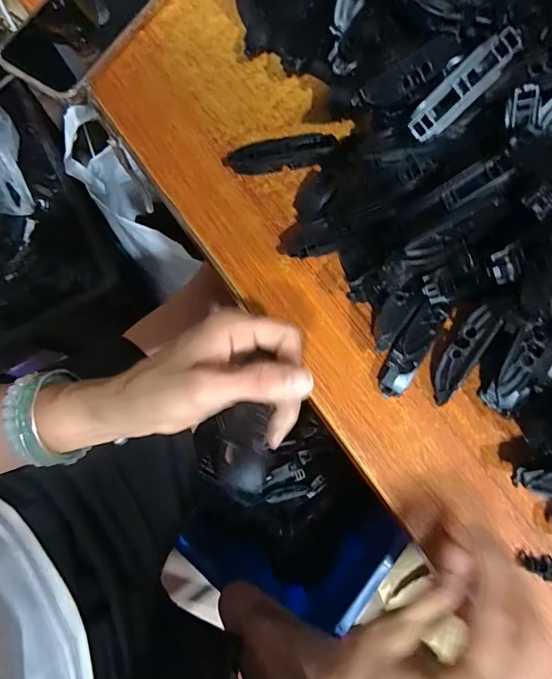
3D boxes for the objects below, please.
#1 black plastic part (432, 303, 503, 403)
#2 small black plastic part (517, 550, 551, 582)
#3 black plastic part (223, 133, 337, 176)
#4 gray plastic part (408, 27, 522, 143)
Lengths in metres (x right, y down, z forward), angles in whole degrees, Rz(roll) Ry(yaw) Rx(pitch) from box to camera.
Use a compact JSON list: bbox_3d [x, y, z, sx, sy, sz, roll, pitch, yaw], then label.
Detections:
[{"bbox_3d":[0.117,0.011,0.269,0.019,0.007,0.065,29,106,8],"label":"black plastic part"},{"bbox_3d":[0.165,0.139,0.257,0.033,0.007,0.014,9,76,3],"label":"small black plastic part"},{"bbox_3d":[0.003,-0.140,0.323,0.083,0.019,0.020,-8,76,-1],"label":"black plastic part"},{"bbox_3d":[0.113,-0.151,0.257,0.071,0.010,0.020,-42,77,18],"label":"gray plastic part"}]

